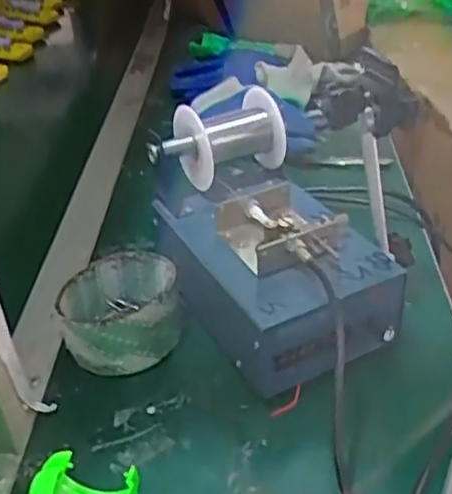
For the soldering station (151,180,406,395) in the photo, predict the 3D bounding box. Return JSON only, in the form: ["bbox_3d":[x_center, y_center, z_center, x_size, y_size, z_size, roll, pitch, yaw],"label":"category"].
[{"bbox_3d":[0.033,0.019,0.497,0.110,0.095,0.165,-13,38,-23],"label":"soldering station"}]

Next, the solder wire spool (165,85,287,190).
[{"bbox_3d":[-0.004,-0.089,0.543,0.067,0.066,0.084,-24,43,-35],"label":"solder wire spool"}]

